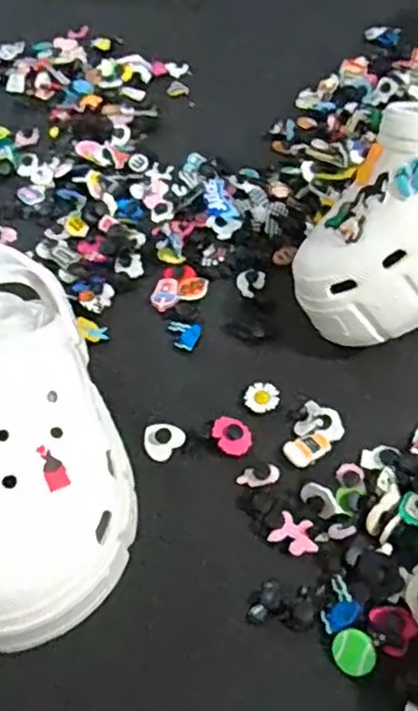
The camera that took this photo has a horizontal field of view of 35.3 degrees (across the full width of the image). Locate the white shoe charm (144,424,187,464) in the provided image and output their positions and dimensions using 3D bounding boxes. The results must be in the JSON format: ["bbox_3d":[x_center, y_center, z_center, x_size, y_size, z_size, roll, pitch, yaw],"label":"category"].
[{"bbox_3d":[-0.032,0.058,0.454,0.025,0.009,0.028,36,62,26],"label":"white shoe charm"}]

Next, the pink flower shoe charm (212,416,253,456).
[{"bbox_3d":[0.016,0.055,0.448,0.024,0.008,0.029,-24,55,-16],"label":"pink flower shoe charm"}]

